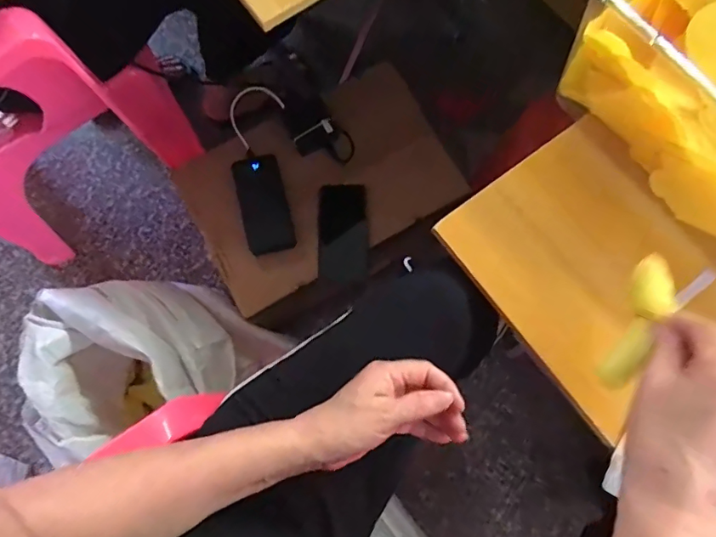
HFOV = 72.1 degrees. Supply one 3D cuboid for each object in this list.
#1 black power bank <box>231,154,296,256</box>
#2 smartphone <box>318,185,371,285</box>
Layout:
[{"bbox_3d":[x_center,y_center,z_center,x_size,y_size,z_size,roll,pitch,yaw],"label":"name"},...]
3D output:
[{"bbox_3d":[-0.151,-0.102,0.790,0.075,0.018,0.152,-12,95,-2],"label":"black power bank"},{"bbox_3d":[-0.023,-0.056,0.801,0.079,0.011,0.156,1,91,-4],"label":"smartphone"}]

